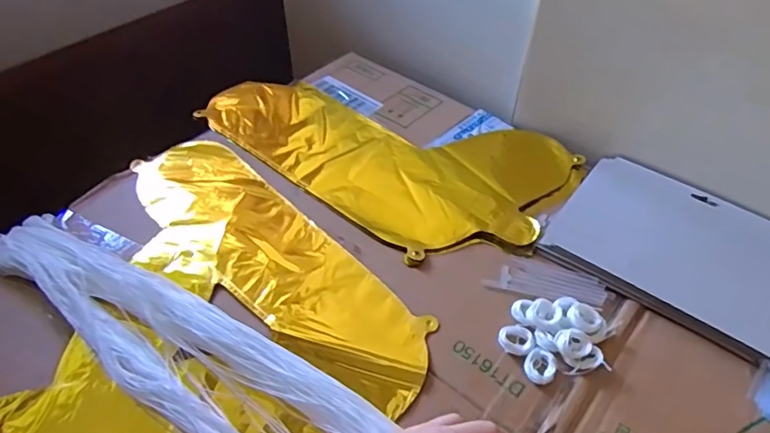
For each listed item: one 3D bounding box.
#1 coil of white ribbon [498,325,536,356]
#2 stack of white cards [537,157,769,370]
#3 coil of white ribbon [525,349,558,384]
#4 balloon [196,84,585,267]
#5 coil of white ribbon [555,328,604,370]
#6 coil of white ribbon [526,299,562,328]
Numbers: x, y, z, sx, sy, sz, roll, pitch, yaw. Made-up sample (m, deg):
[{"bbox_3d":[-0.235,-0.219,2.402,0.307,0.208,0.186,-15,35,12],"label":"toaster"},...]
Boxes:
[{"bbox_3d":[0.107,0.100,0.448,0.028,0.008,0.025,13,48,11],"label":"coil of white ribbon"},{"bbox_3d":[0.275,0.026,0.522,0.205,0.012,0.165,30,54,24],"label":"stack of white cards"},{"bbox_3d":[0.122,0.118,0.434,0.024,0.006,0.027,23,51,19],"label":"coil of white ribbon"},{"bbox_3d":[-0.003,-0.082,0.622,0.399,0.015,0.226,28,53,23],"label":"balloon"},{"bbox_3d":[0.153,0.106,0.437,0.027,0.015,0.033,-21,51,-19],"label":"coil of white ribbon"},{"bbox_3d":[0.132,0.082,0.459,0.025,0.015,0.023,1,47,-1],"label":"coil of white ribbon"}]

